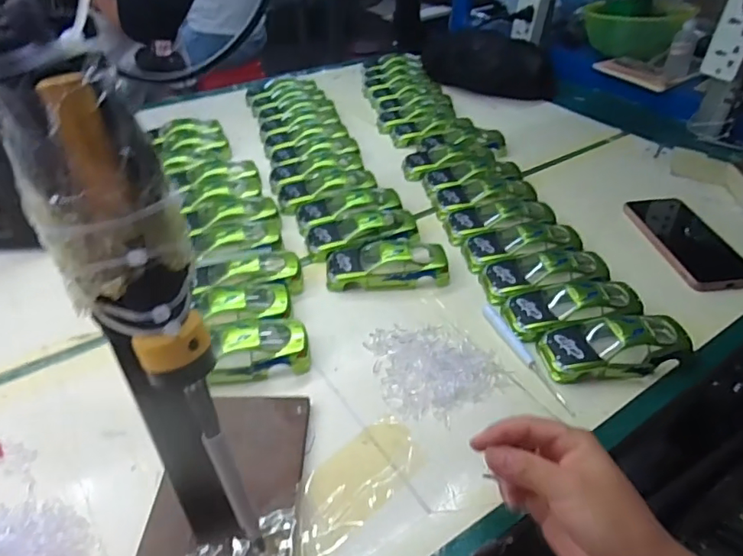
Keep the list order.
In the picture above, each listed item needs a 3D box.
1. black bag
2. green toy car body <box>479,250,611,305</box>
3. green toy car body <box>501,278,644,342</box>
[{"bbox_3d":[0.208,-0.382,0.924,0.240,0.080,0.061,11,41,12],"label":"black bag"},{"bbox_3d":[0.178,-0.007,0.542,0.126,0.024,0.049,-11,44,1],"label":"green toy car body"},{"bbox_3d":[0.191,0.024,0.505,0.125,0.027,0.056,-14,44,0],"label":"green toy car body"}]

